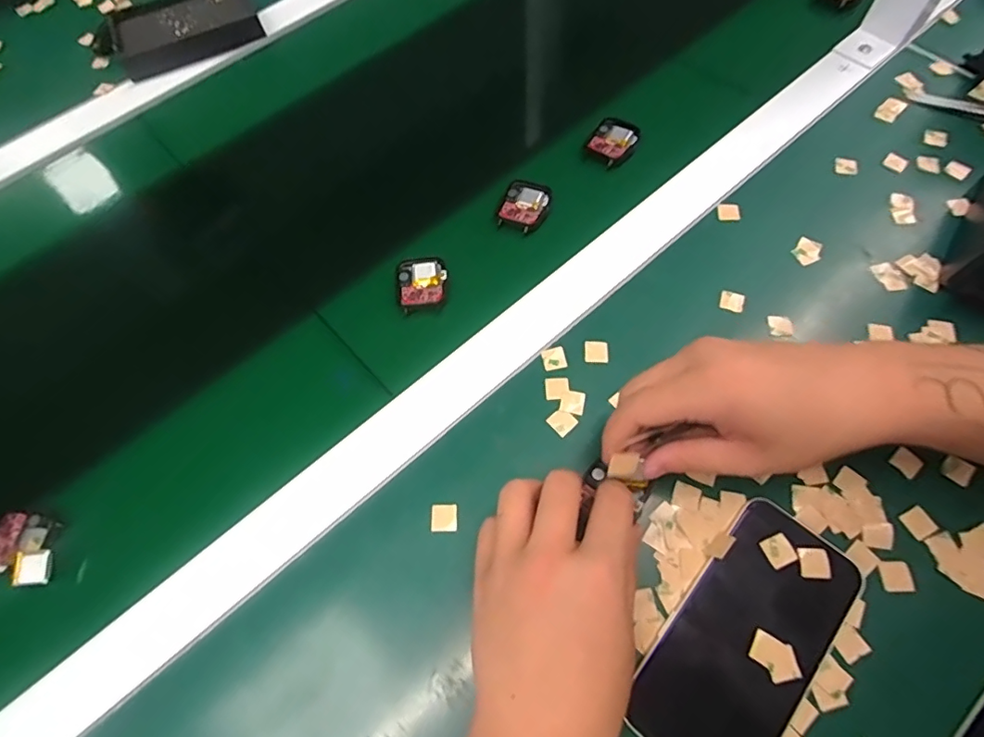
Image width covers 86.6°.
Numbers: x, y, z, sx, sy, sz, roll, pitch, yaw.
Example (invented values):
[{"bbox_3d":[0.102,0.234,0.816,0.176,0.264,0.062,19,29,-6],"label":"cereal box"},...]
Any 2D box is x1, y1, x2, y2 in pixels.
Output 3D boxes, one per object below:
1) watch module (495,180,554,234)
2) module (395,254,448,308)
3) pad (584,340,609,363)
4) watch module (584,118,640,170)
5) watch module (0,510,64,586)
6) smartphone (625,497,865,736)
[{"bbox_3d":[0.026,-0.130,0.414,0.038,0.006,0.046,25,69,12],"label":"watch module"},{"bbox_3d":[-0.053,-0.066,0.387,0.037,0.006,0.044,-14,66,-4],"label":"module"},{"bbox_3d":[0.072,-0.012,0.357,0.016,0.004,0.016,0,66,2],"label":"pad"},{"bbox_3d":[0.103,-0.191,0.438,0.039,0.009,0.042,37,72,17],"label":"watch module"},{"bbox_3d":[-0.282,0.107,0.314,0.056,0.015,0.034,16,68,10],"label":"watch module"},{"bbox_3d":[0.137,0.146,0.280,0.073,0.011,0.144,38,72,17],"label":"smartphone"}]

